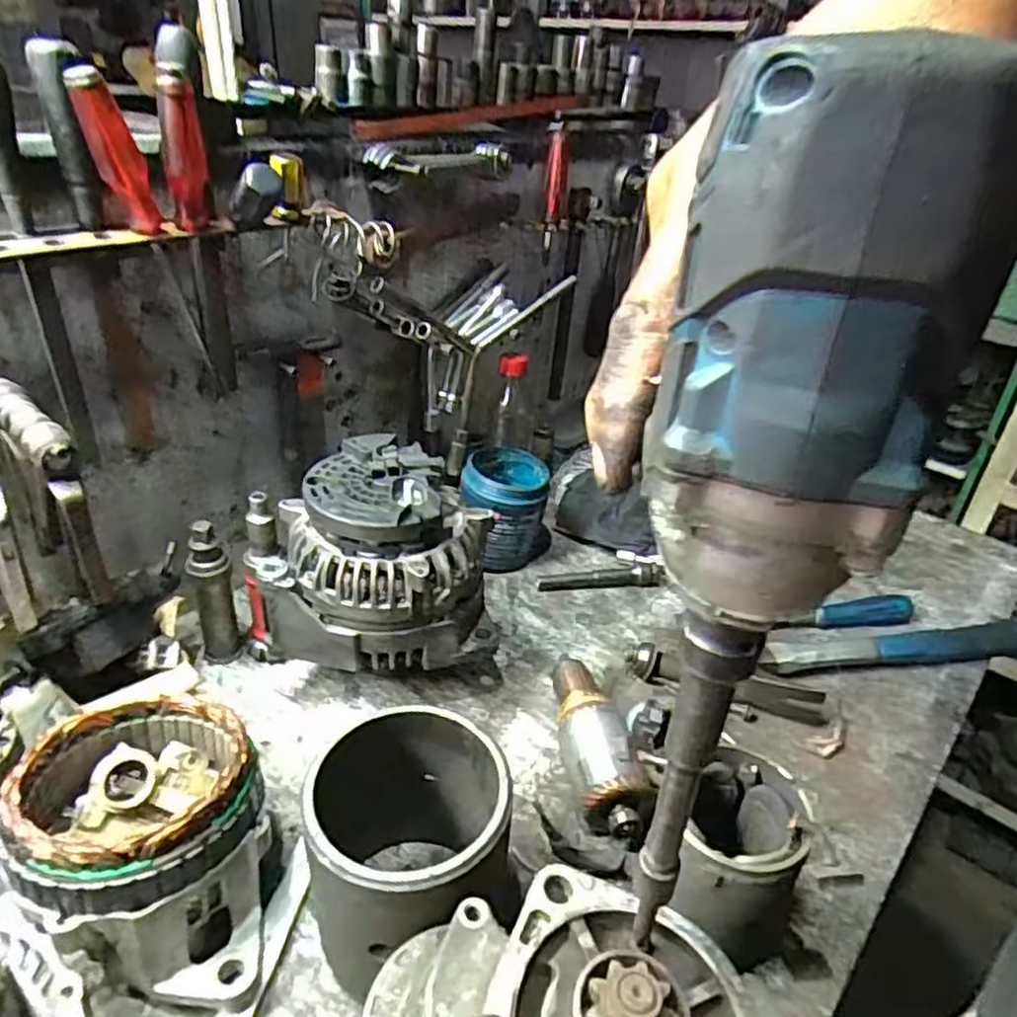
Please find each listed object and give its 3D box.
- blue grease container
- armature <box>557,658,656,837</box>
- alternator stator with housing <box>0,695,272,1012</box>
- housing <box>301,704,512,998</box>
[{"bbox_3d":[-0.002,0.003,0.757,0.091,0.106,0.093,11,32,10],"label":"blue grease container"},{"bbox_3d":[0.064,0.174,0.540,0.051,0.055,0.151,-2,32,-12],"label":"armature"},{"bbox_3d":[-0.211,0.195,0.422,0.135,0.112,0.143,1,31,-5],"label":"alternator stator with housing"},{"bbox_3d":[-0.062,0.202,0.410,0.117,0.131,0.110,0,31,-7],"label":"housing"}]

